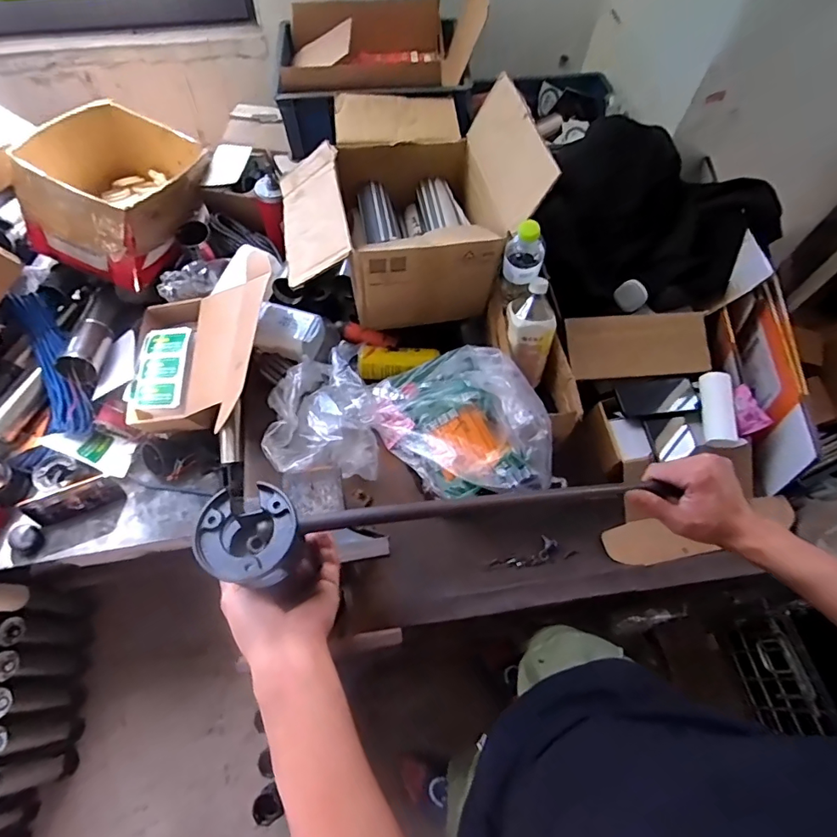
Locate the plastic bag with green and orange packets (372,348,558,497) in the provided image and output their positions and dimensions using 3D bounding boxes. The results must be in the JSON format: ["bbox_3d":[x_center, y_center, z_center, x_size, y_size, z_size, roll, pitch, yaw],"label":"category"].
[{"bbox_3d":[0.073,0.011,0.821,0.193,0.158,0.331,-39,71,-20],"label":"plastic bag with green and orange packets"}]

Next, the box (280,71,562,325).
[{"bbox_3d":[-0.044,-0.429,0.899,0.414,0.266,0.412,-9,63,-8],"label":"box"}]

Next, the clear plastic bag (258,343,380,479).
[{"bbox_3d":[-0.171,-0.026,0.874,0.187,0.085,0.256,-1,63,-3],"label":"clear plastic bag"}]

